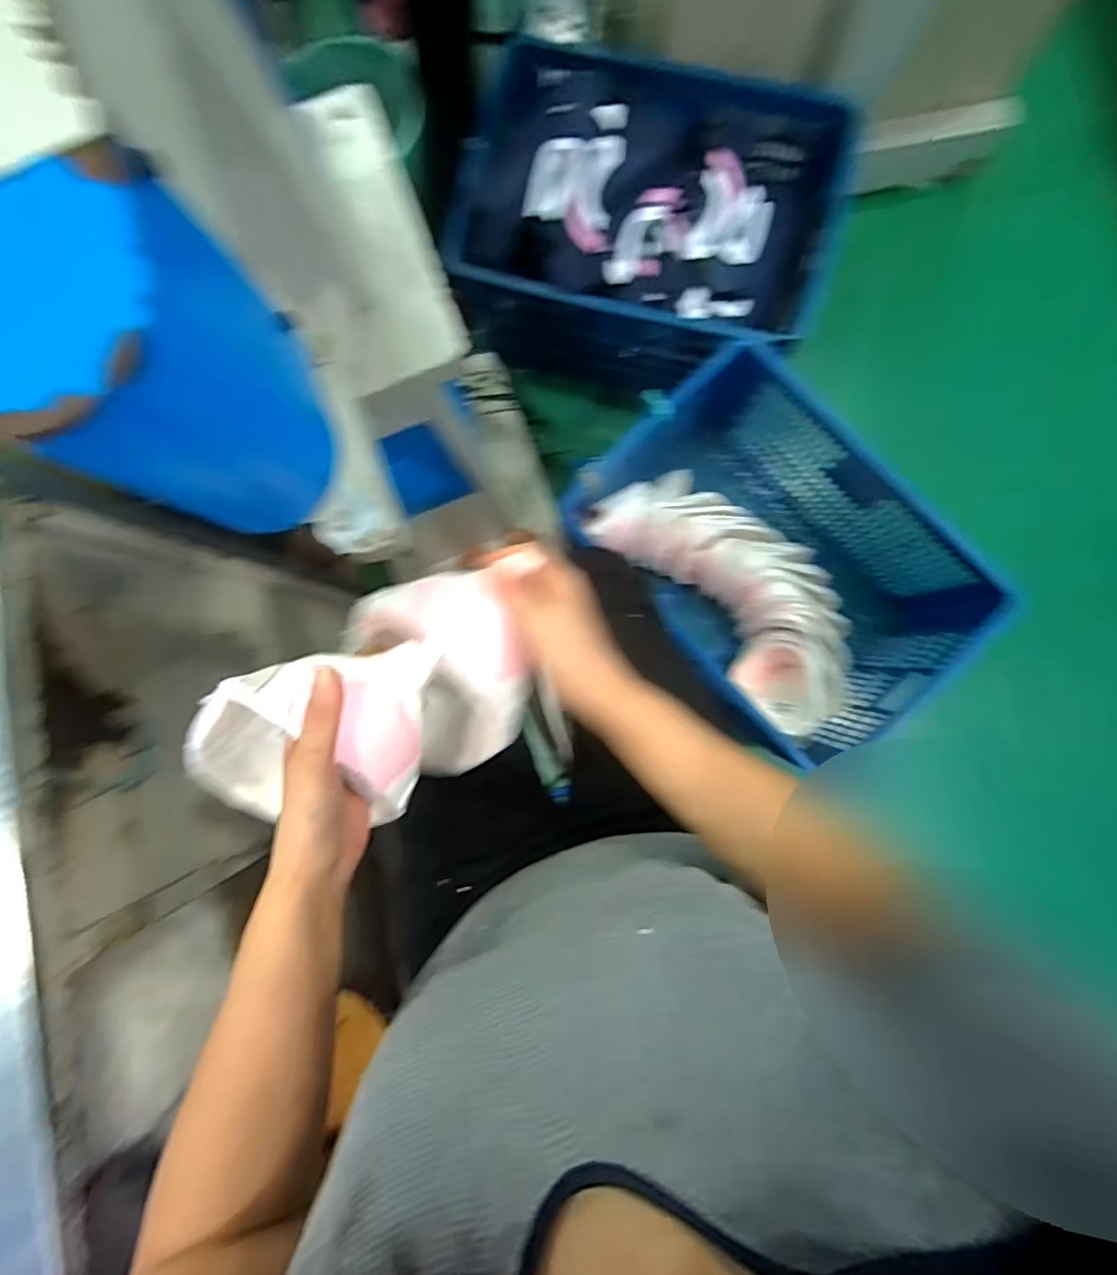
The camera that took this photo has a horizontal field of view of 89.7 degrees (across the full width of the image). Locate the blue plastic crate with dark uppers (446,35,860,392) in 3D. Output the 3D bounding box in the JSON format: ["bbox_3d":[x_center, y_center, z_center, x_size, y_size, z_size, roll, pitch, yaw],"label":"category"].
[{"bbox_3d":[0.162,-0.709,1.021,0.570,0.359,0.403,18,89,4],"label":"blue plastic crate with dark uppers"}]

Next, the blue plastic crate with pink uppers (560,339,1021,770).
[{"bbox_3d":[0.351,-0.122,1.001,0.404,0.300,0.601,-42,86,1],"label":"blue plastic crate with pink uppers"}]

